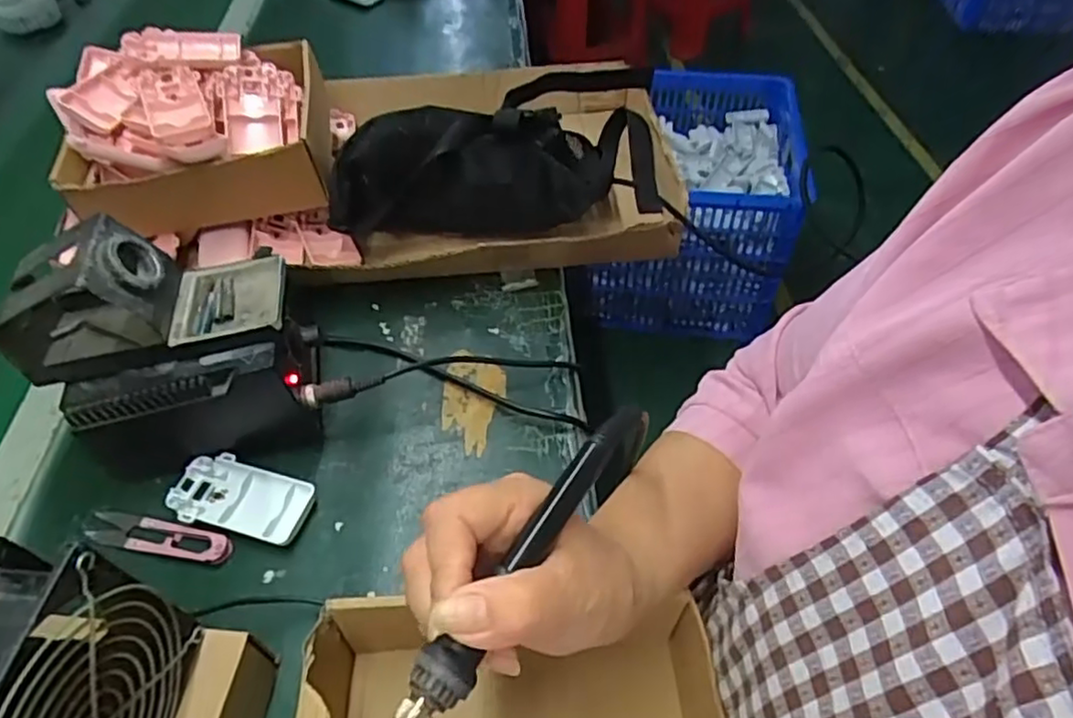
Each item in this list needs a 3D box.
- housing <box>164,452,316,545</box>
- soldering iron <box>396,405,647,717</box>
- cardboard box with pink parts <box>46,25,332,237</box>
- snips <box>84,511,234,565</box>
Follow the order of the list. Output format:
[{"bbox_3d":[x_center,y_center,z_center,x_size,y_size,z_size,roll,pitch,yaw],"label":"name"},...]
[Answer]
[{"bbox_3d":[-0.206,0.098,0.461,0.099,0.014,0.048,11,51,9],"label":"housing"},{"bbox_3d":[-0.016,0.094,0.249,0.020,0.013,0.207,28,60,22],"label":"soldering iron"},{"bbox_3d":[-0.303,-0.211,0.601,0.210,0.105,0.169,-13,51,-11],"label":"cardboard box with pink parts"},{"bbox_3d":[-0.256,0.119,0.446,0.106,0.009,0.023,9,50,8],"label":"snips"}]

